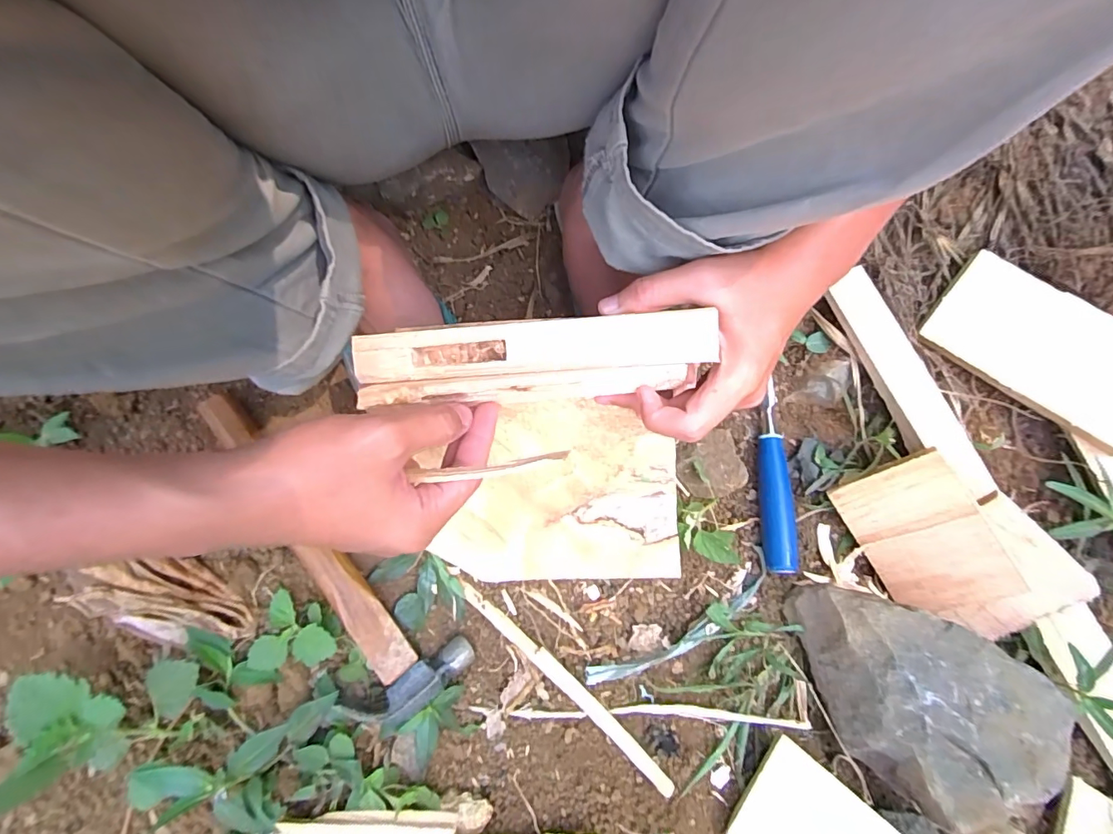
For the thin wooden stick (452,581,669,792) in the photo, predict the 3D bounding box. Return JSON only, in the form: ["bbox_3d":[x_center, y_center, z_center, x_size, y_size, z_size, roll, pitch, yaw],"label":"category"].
[{"bbox_3d":[0.001,0.191,0.368,0.202,0.009,0.012,38,73,18],"label":"thin wooden stick"}]

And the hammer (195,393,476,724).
[{"bbox_3d":[-0.184,0.101,0.379,0.092,0.030,0.280,-37,85,-13],"label":"hammer"}]

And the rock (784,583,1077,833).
[{"bbox_3d":[0.239,0.193,0.333,0.164,0.058,0.115,23,69,13],"label":"rock"}]

